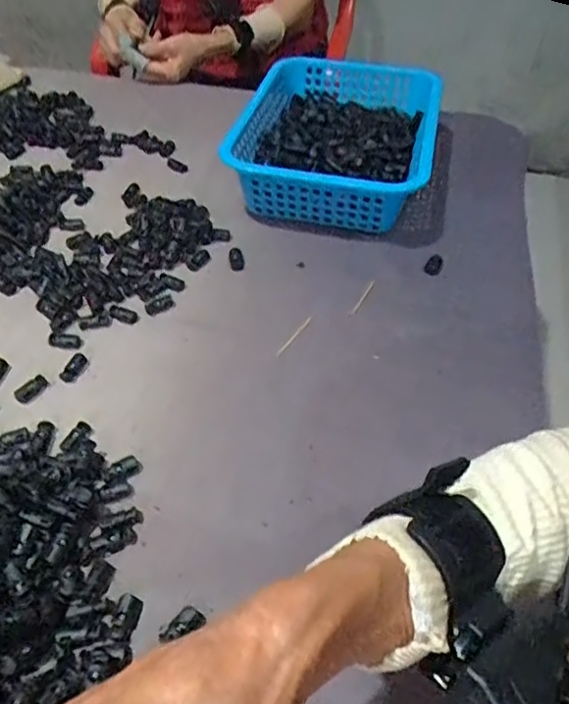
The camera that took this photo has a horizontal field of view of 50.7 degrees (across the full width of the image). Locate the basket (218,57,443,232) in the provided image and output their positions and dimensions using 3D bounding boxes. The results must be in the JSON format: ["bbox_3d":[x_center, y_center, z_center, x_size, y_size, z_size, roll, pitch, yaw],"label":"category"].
[{"bbox_3d":[0.068,-0.262,0.722,0.211,0.091,0.291,11,47,8],"label":"basket"}]

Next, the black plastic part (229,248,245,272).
[{"bbox_3d":[-0.050,-0.097,0.628,0.015,0.006,0.030,-8,48,-9],"label":"black plastic part"}]

